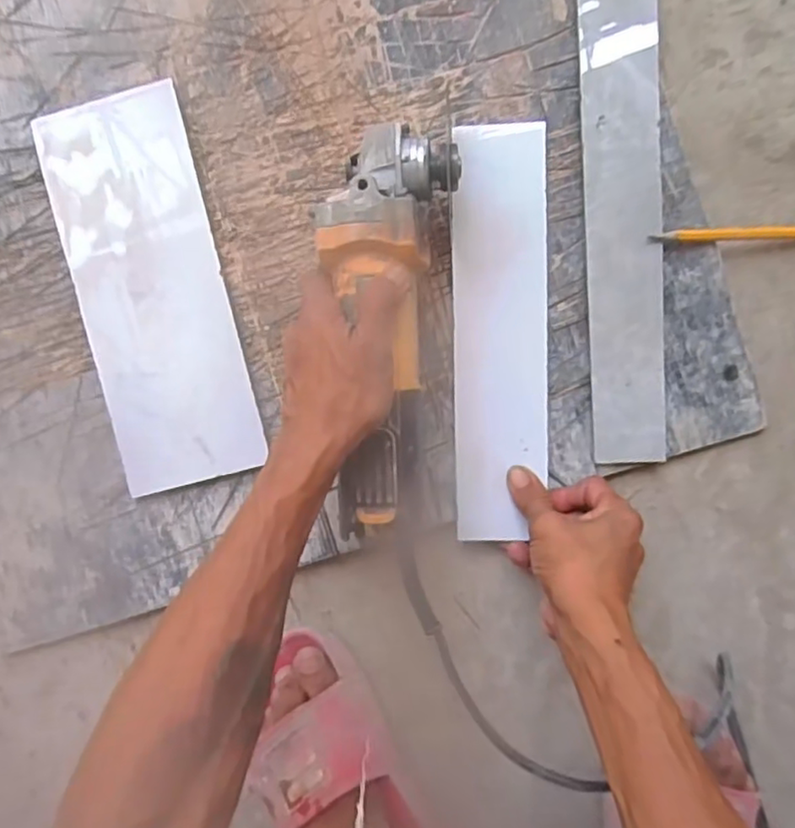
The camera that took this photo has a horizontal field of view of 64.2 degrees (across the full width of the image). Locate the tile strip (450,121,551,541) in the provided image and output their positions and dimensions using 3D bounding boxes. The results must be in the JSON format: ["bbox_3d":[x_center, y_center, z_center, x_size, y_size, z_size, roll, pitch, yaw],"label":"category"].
[{"bbox_3d":[0.074,-0.058,0.456,0.069,0.011,0.291,1,91,7],"label":"tile strip"}]

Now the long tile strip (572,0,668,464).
[{"bbox_3d":[0.155,-0.172,0.440,0.053,0.009,0.407,-3,93,10],"label":"long tile strip"}]

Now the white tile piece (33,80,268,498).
[{"bbox_3d":[-0.187,-0.092,0.484,0.113,0.012,0.291,-14,90,7],"label":"white tile piece"}]

